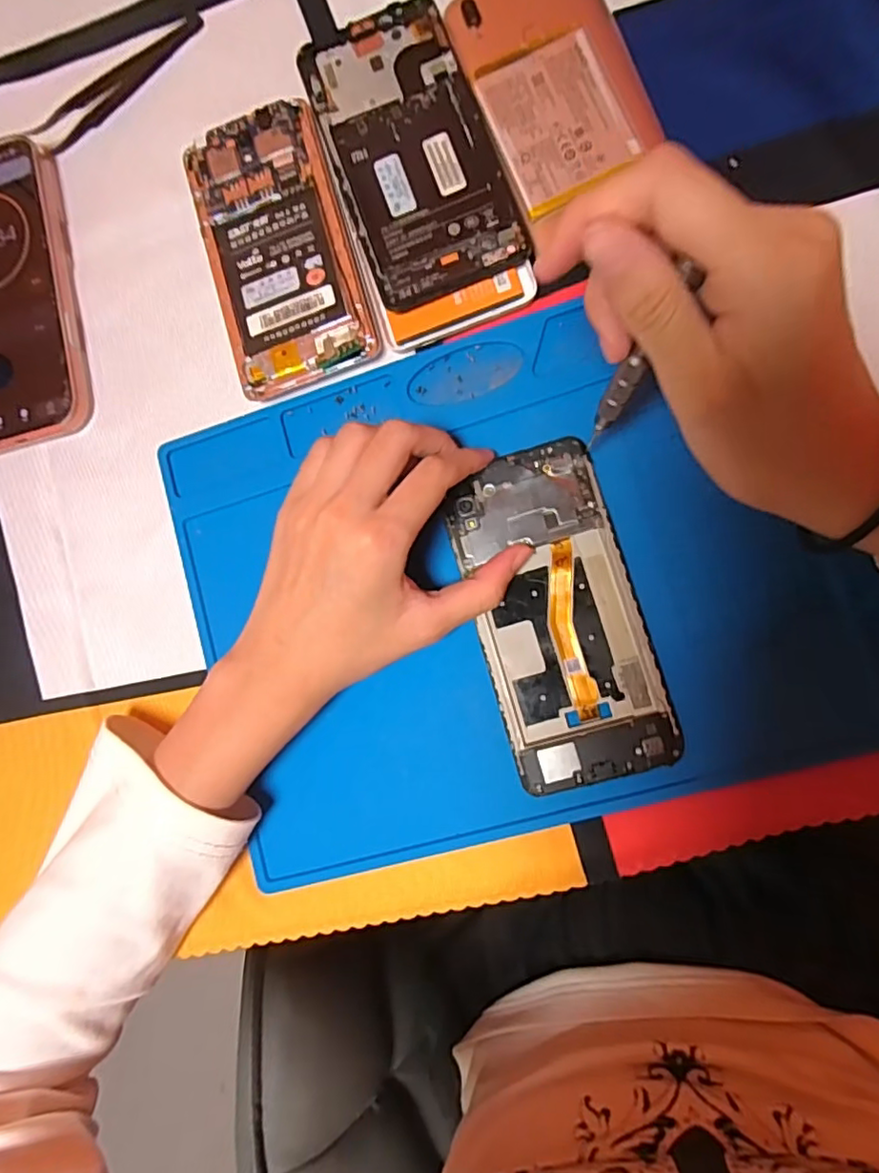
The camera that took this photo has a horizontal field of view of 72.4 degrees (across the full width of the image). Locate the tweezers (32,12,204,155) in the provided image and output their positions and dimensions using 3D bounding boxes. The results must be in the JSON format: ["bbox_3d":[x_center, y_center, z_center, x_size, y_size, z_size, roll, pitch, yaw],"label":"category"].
[{"bbox_3d":[-0.175,-0.280,0.330,0.104,0.010,0.020,-36,82,5],"label":"tweezers"}]

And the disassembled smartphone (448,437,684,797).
[{"bbox_3d":[0.053,0.012,0.269,0.070,0.006,0.147,-14,85,8],"label":"disassembled smartphone"}]

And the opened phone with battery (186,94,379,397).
[{"bbox_3d":[-0.078,-0.167,0.301,0.071,0.015,0.136,-16,84,8],"label":"opened phone with battery"}]

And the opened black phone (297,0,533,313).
[{"bbox_3d":[-0.013,-0.210,0.293,0.071,0.014,0.148,-20,84,7],"label":"opened black phone"}]

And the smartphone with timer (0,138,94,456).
[{"bbox_3d":[-0.239,-0.157,0.328,0.081,0.014,0.167,-12,85,8],"label":"smartphone with timer"}]

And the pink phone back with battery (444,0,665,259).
[{"bbox_3d":[0.055,-0.239,0.284,0.073,0.009,0.136,-20,84,7],"label":"pink phone back with battery"}]

